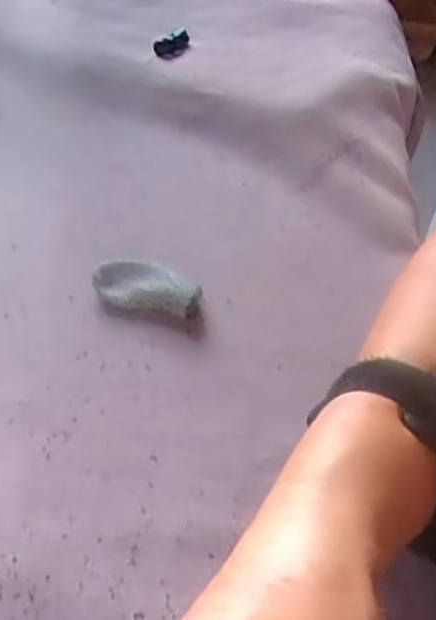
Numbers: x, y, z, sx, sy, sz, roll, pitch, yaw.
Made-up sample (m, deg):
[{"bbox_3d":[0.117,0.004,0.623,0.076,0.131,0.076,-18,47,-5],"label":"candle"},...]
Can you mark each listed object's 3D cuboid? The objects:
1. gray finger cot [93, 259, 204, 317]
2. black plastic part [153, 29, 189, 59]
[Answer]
[{"bbox_3d":[-0.036,-0.012,0.392,0.056,0.012,0.025,12,53,6],"label":"gray finger cot"},{"bbox_3d":[-0.031,-0.183,0.521,0.015,0.011,0.031,33,58,21],"label":"black plastic part"}]

